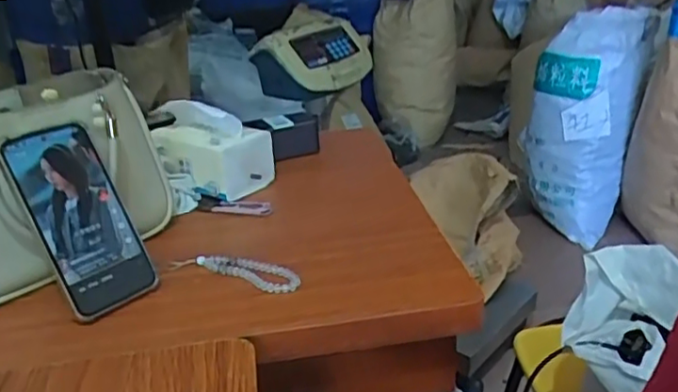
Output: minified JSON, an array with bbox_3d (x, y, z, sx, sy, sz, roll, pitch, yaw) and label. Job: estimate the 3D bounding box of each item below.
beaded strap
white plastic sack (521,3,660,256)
[{"bbox_3d":[-0.097,0.070,0.588,0.134,0.013,0.039,8,26,21],"label":"beaded strap"},{"bbox_3d":[0.664,-0.200,1.697,0.269,0.600,0.172,8,26,22],"label":"white plastic sack"}]

